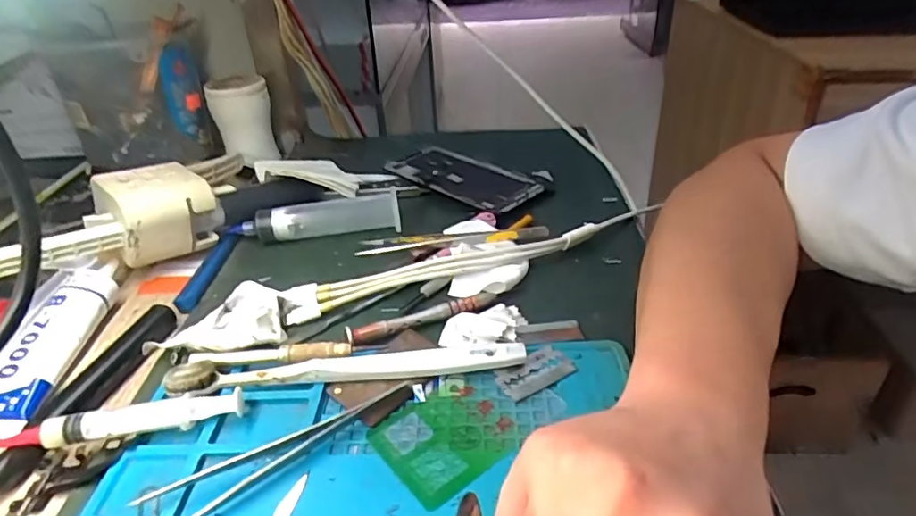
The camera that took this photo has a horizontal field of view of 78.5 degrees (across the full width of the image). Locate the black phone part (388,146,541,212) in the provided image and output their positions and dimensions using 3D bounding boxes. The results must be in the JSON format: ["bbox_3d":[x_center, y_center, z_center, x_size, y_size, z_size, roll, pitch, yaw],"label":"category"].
[{"bbox_3d":[0.001,-0.074,0.489,0.143,0.016,0.066,26,43,37],"label":"black phone part"}]

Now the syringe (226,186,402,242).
[{"bbox_3d":[-0.107,-0.036,0.431,0.123,0.025,0.034,-5,33,-3],"label":"syringe"}]

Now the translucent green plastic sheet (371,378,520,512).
[{"bbox_3d":[-0.007,0.082,0.263,0.057,0.004,0.053,-25,39,-30],"label":"translucent green plastic sheet"}]

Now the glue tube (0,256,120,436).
[{"bbox_3d":[-0.241,0.037,0.334,0.042,0.023,0.147,-3,33,0],"label":"glue tube"}]

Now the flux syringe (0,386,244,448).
[{"bbox_3d":[-0.159,0.079,0.267,0.108,0.014,0.013,-8,33,-9],"label":"flux syringe"}]

